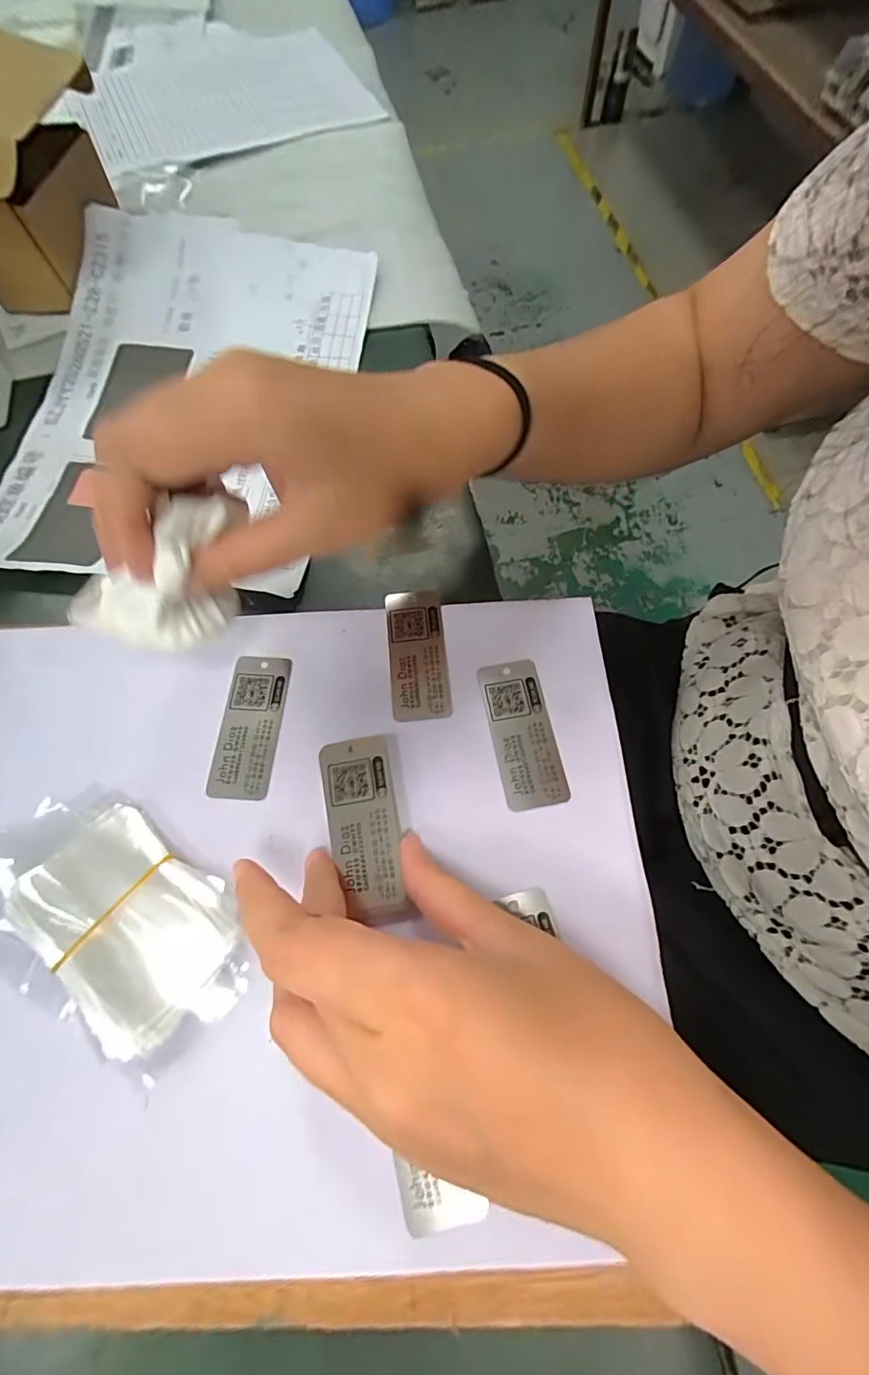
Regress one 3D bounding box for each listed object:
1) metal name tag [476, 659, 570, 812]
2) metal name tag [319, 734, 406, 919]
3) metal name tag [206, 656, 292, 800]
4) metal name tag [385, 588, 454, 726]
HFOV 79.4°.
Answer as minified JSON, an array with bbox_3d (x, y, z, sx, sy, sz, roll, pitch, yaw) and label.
[{"bbox_3d":[0.040,0.020,0.239,0.028,0.004,0.069,-10,67,-2],"label":"metal name tag"},{"bbox_3d":[-0.030,0.055,0.220,0.029,0.004,0.071,-12,67,-2],"label":"metal name tag"},{"bbox_3d":[-0.086,0.016,0.244,0.029,0.004,0.070,2,67,3],"label":"metal name tag"},{"bbox_3d":[-0.008,-0.017,0.256,0.028,0.004,0.068,-6,67,0],"label":"metal name tag"}]

